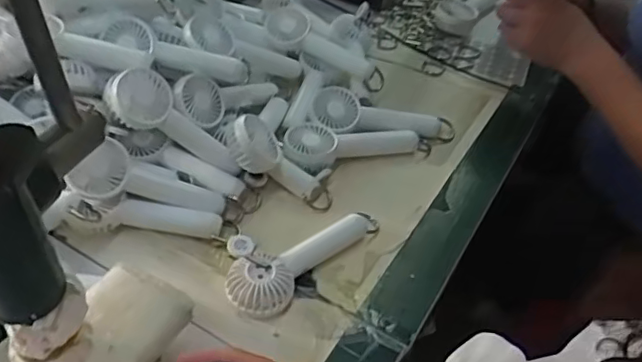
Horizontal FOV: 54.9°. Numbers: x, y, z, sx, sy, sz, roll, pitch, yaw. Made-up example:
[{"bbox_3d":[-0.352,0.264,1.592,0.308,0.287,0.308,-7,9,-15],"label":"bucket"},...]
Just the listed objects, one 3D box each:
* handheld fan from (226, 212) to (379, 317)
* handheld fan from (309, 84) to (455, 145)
[{"bbox_3d":[-0.018,0.058,0.562,0.062,0.040,0.157,36,52,29],"label":"handheld fan"},{"bbox_3d":[0.070,-0.073,0.694,0.157,0.033,0.055,2,44,-2],"label":"handheld fan"}]

